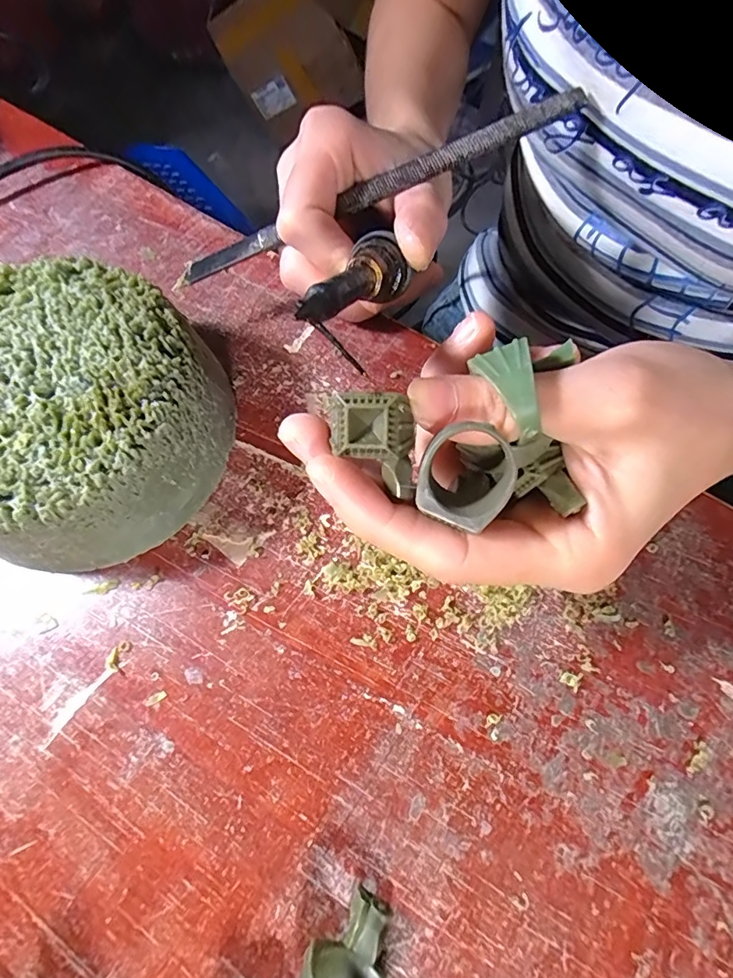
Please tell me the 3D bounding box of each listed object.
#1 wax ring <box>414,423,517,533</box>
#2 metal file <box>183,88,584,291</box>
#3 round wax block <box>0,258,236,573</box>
[{"bbox_3d":[0.024,-0.003,0.122,0.023,0.014,0.023,0,92,-5],"label":"wax ring"},{"bbox_3d":[0.001,-0.113,0.183,0.161,0.005,0.008,-20,68,8],"label":"metal file"},{"bbox_3d":[-0.104,-0.027,0.172,0.094,0.047,0.096,0,68,0],"label":"round wax block"}]

